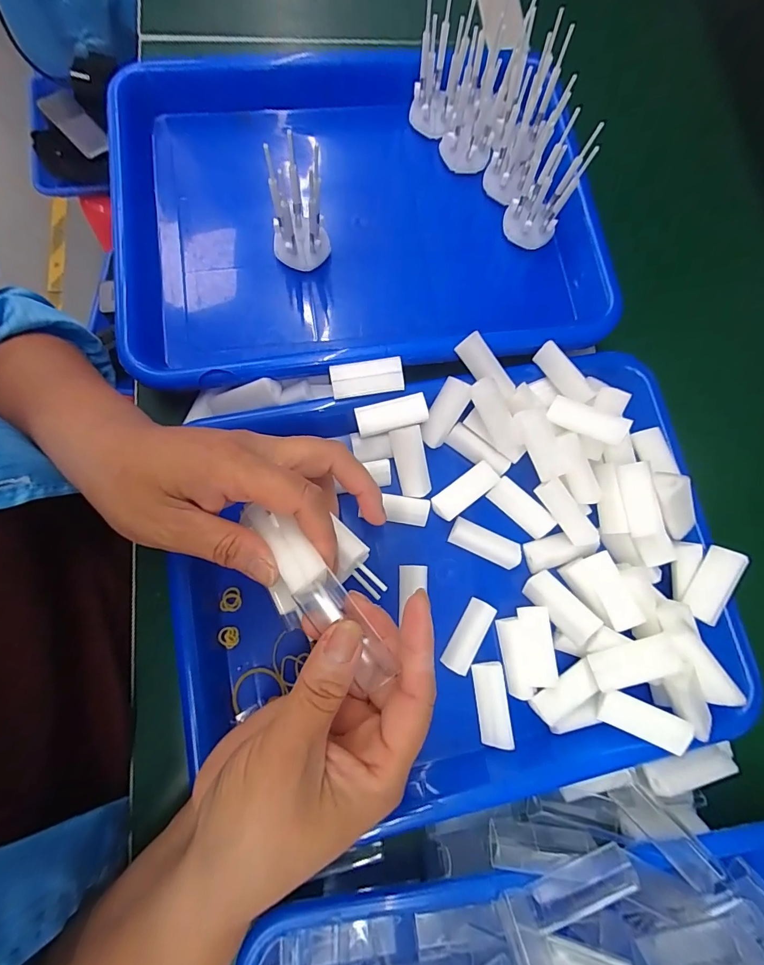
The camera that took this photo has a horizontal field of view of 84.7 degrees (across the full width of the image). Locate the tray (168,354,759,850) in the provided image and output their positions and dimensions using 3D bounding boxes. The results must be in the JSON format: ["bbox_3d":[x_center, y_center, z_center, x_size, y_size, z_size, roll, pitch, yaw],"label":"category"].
[{"bbox_3d":[0.035,0.056,0.257,0.338,0.048,0.256,-7,78,-5],"label":"tray"}]

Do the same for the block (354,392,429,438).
[{"bbox_3d":[0.007,-0.044,0.270,0.045,0.008,0.020,-16,103,4],"label":"block"}]

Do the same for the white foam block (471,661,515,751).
[{"bbox_3d":[0.067,0.135,0.255,0.018,0.013,0.045,-3,78,-4],"label":"white foam block"}]

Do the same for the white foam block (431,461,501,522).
[{"bbox_3d":[0.055,0.007,0.279,0.047,0.012,0.019,-36,82,-10],"label":"white foam block"}]

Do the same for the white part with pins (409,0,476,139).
[{"bbox_3d":[0.042,-0.300,0.305,0.035,0.073,0.039,5,79,-4],"label":"white part with pins"}]

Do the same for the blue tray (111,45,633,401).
[{"bbox_3d":[-0.012,-0.198,0.303,0.354,0.052,0.254,-6,78,-5],"label":"blue tray"}]

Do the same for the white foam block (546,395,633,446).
[{"bbox_3d":[0.124,-0.037,0.253,0.045,0.007,0.016,26,79,20],"label":"white foam block"}]

